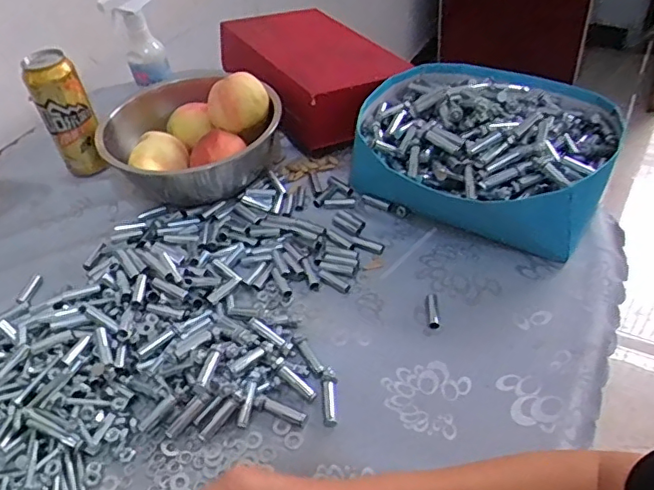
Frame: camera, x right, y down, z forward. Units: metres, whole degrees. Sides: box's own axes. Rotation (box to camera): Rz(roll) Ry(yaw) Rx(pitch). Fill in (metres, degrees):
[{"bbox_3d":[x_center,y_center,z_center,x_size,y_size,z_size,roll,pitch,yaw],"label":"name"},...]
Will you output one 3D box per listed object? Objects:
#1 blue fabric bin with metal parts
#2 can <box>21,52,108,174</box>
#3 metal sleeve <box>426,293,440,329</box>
[{"bbox_3d":[0.188,-0.123,0.696,0.295,0.112,0.267,14,48,20],"label":"blue fabric bin with metal parts"},{"bbox_3d":[-0.355,-0.174,0.780,0.065,0.167,0.059,-30,49,-22],"label":"can"},{"bbox_3d":[0.110,0.070,0.586,0.012,0.011,0.042,-2,45,5],"label":"metal sleeve"}]

